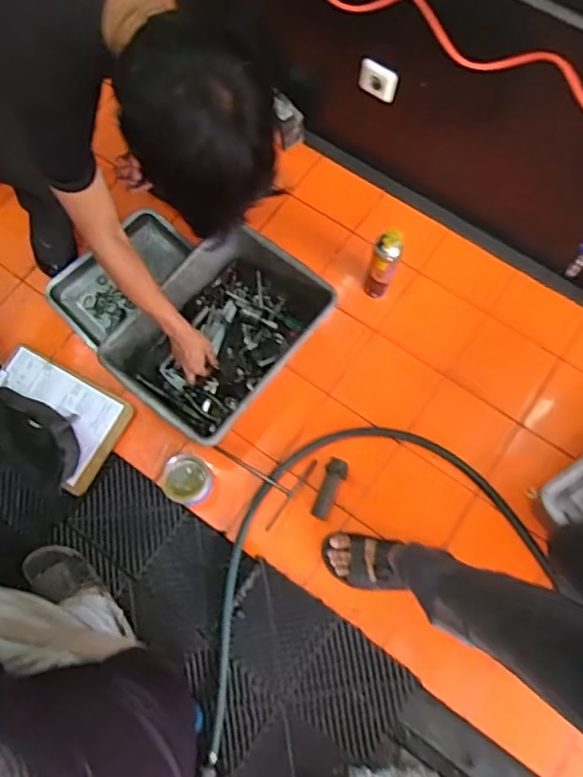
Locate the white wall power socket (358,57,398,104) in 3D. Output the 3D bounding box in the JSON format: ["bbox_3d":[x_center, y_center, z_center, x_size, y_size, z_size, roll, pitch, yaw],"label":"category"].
[{"bbox_3d":[0.193,-0.687,1.319,0.090,0.090,0.008,24,73,8],"label":"white wall power socket"}]

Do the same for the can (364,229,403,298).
[{"bbox_3d":[0.210,-0.280,1.358,0.059,0.232,0.051,15,72,5],"label":"can"}]

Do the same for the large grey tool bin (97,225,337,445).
[{"bbox_3d":[-0.163,-0.130,1.354,0.309,0.146,0.464,38,76,12],"label":"large grey tool bin"}]

